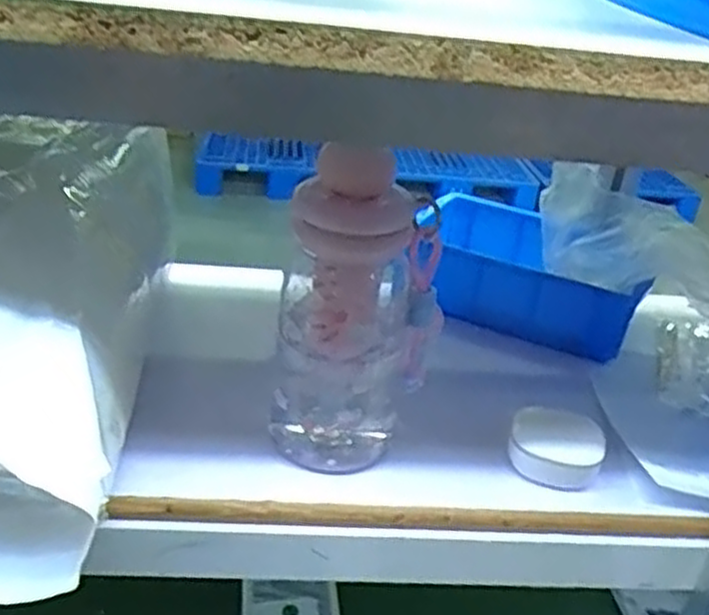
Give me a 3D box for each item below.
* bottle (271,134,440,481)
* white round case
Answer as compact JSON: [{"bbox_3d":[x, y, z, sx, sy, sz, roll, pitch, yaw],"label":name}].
[{"bbox_3d":[0.001,0.005,0.446,0.091,0.171,0.065,6,28,-1],"label":"bottle"},{"bbox_3d":[0.127,0.088,0.490,0.055,0.027,0.054,5,28,-3],"label":"white round case"}]

